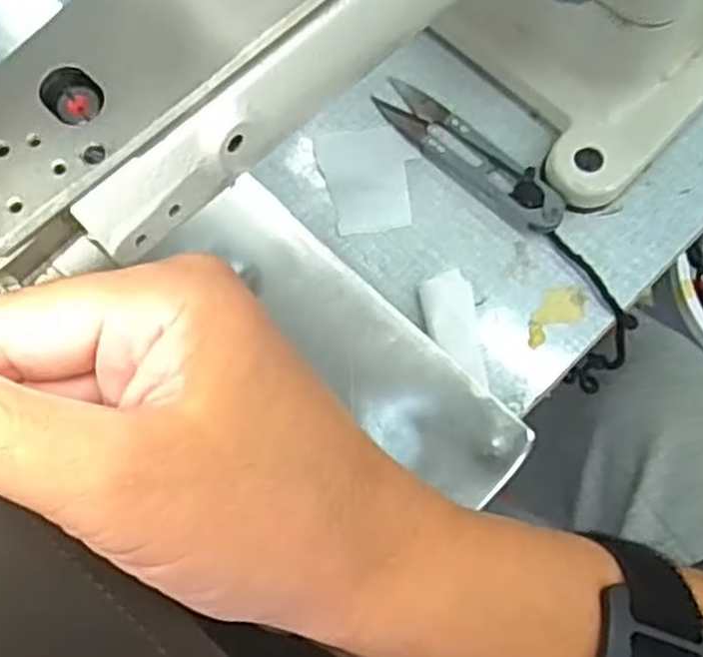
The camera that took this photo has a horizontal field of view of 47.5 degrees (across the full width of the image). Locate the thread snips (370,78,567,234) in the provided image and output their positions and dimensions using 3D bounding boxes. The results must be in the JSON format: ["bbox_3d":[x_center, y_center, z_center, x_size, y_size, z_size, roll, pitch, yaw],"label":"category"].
[{"bbox_3d":[0.052,-0.078,0.355,0.100,0.011,0.023,43,79,13],"label":"thread snips"}]

